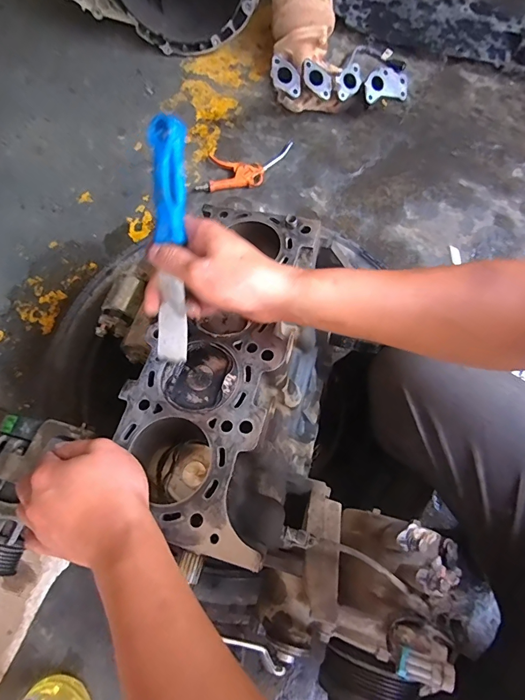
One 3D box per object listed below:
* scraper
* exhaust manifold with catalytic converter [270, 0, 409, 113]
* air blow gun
[{"bbox_3d":[-0.081,-0.093,0.342,0.028,0.020,0.203,0,101,-1],"label":"scraper"},{"bbox_3d":[0.171,-0.692,0.858,0.303,0.182,0.382,0,75,-1],"label":"exhaust manifold with catalytic converter"},{"bbox_3d":[-0.037,-0.400,0.856,0.204,0.022,0.105,-3,75,-2],"label":"air blow gun"}]

